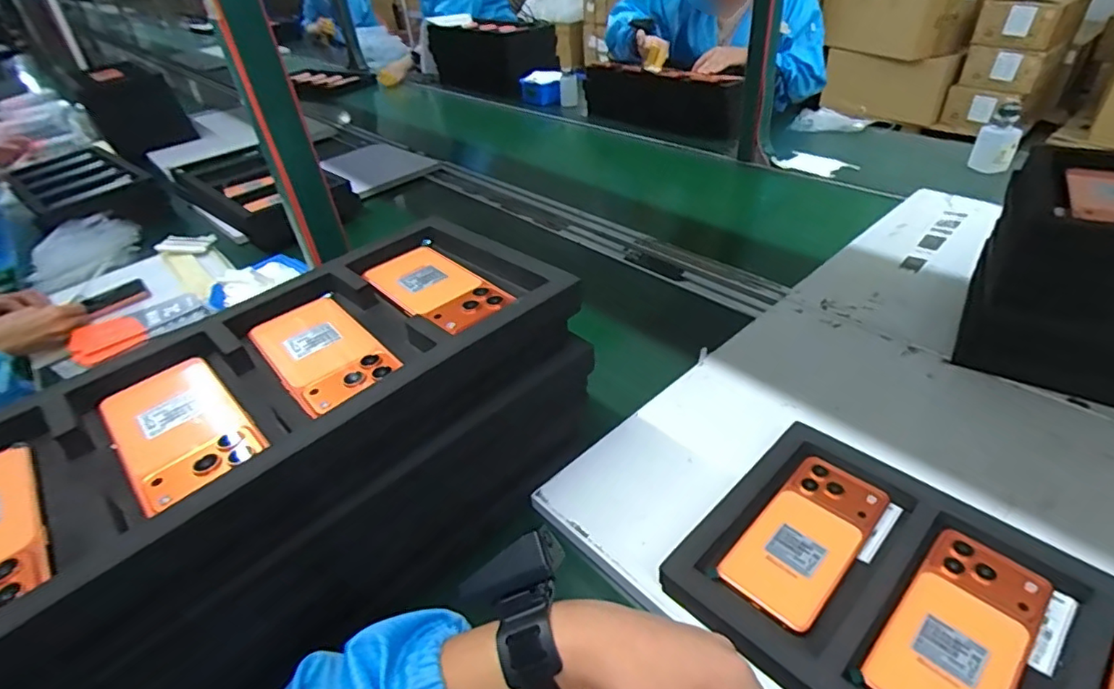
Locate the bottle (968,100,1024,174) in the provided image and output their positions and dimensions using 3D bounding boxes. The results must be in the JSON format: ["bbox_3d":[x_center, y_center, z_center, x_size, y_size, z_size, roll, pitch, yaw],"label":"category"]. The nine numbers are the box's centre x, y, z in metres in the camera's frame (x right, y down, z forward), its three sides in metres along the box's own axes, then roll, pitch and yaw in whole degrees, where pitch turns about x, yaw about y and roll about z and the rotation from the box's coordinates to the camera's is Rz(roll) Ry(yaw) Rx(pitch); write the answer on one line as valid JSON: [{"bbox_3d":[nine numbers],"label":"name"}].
[{"bbox_3d":[0.839,-0.392,1.069,0.070,0.122,0.052,20,45,30],"label":"bottle"}]

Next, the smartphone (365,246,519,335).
[{"bbox_3d":[-0.109,-0.052,0.516,0.078,0.013,0.168,-30,43,-27],"label":"smartphone"}]

